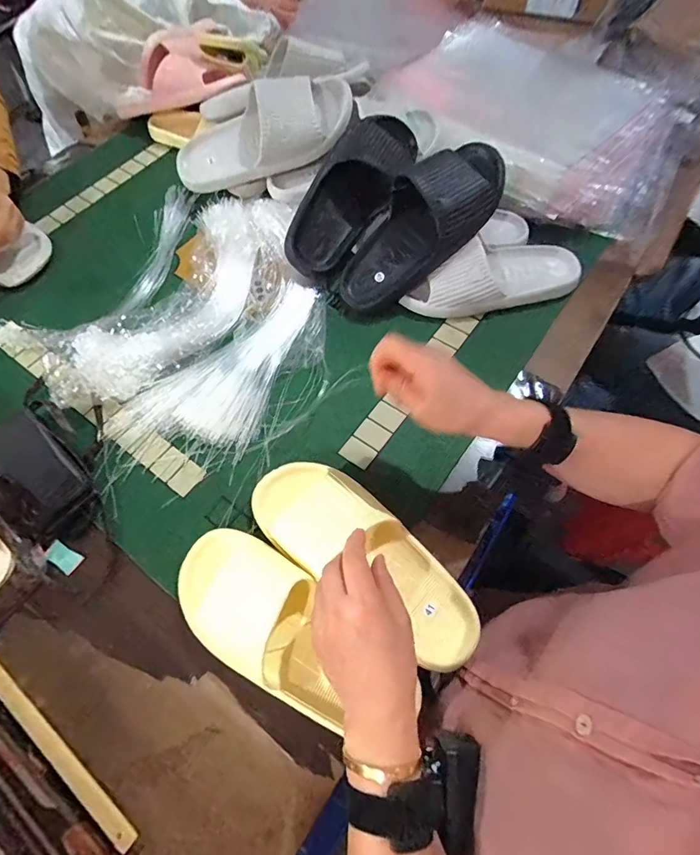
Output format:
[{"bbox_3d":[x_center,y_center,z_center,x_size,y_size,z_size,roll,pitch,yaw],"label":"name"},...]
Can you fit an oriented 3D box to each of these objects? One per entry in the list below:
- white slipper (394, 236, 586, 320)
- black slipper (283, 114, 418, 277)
[{"bbox_3d":[0.201,-0.220,0.613,0.248,0.059,0.098,-11,63,-4],"label":"white slipper"},{"bbox_3d":[0.009,-0.329,0.620,0.125,0.094,0.261,37,93,18],"label":"black slipper"}]

